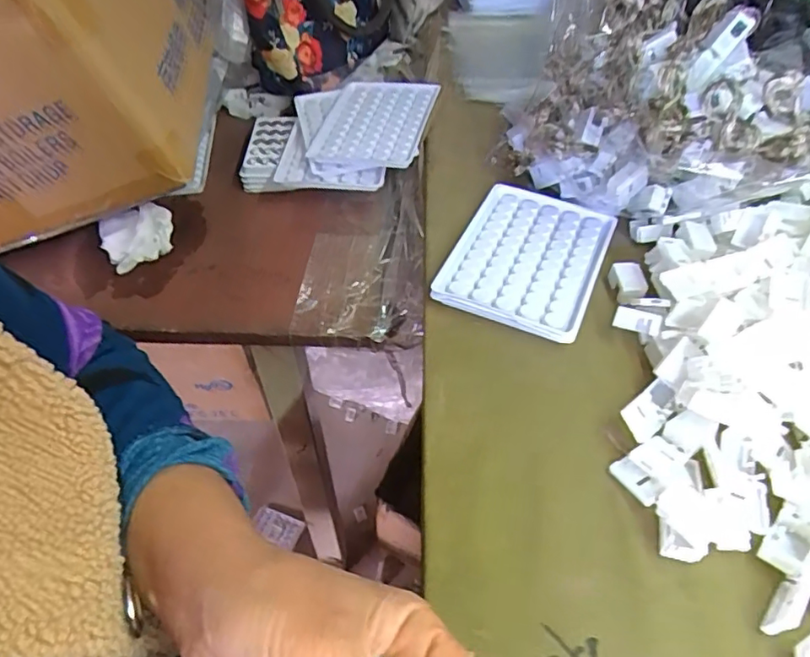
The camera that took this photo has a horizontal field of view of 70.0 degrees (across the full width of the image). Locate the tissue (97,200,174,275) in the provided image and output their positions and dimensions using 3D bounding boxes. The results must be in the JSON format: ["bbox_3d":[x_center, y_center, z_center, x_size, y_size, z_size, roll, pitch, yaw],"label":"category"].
[{"bbox_3d":[-0.219,-0.080,0.470,0.055,0.028,0.055,-25,53,-19],"label":"tissue"}]

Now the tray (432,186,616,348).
[{"bbox_3d":[0.086,-0.050,0.398,0.092,0.013,0.125,18,52,18],"label":"tray"}]

